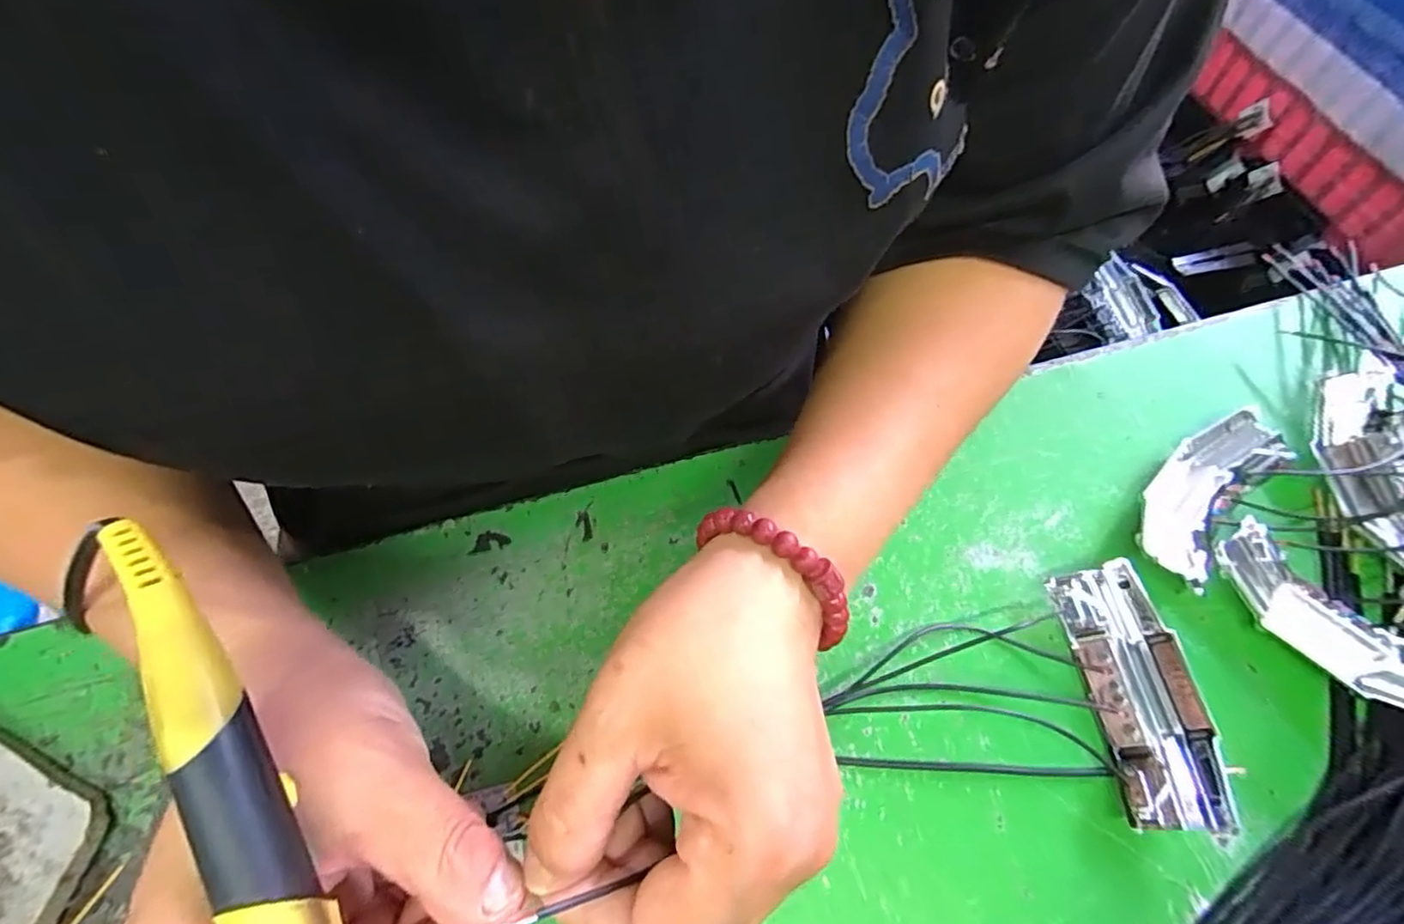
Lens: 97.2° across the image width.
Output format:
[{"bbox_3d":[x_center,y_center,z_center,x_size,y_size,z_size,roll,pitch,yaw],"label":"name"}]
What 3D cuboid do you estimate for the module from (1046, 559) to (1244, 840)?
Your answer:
[{"bbox_3d":[0.177,0.091,0.250,0.041,0.021,0.096,-4,63,-1],"label":"module"}]

